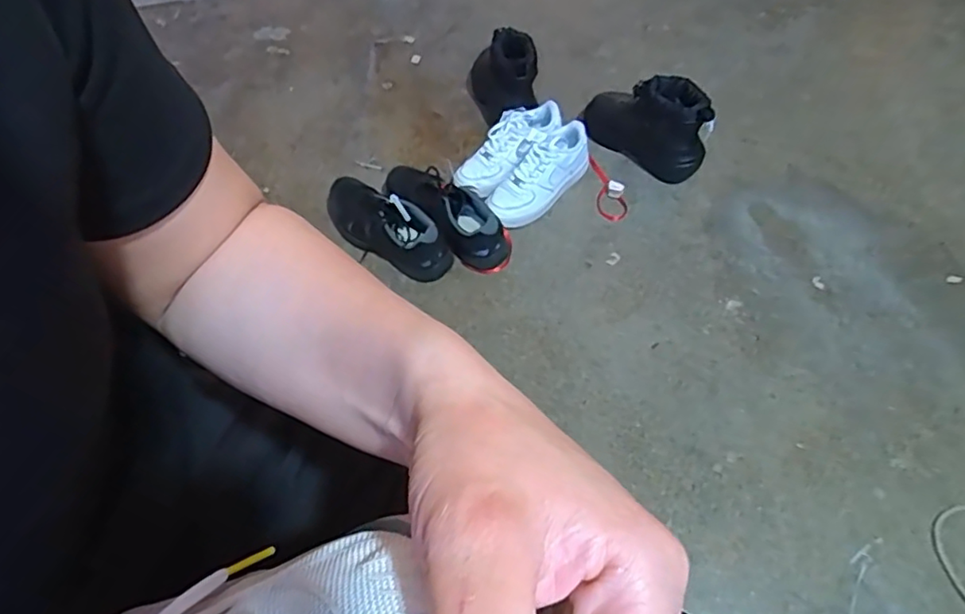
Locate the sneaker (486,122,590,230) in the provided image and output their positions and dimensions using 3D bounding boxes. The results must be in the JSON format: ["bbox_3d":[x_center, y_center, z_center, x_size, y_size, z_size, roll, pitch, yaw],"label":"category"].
[{"bbox_3d":[0.113,-0.253,1.175,0.242,0.101,0.085,-44,64,-8],"label":"sneaker"}]

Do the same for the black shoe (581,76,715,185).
[{"bbox_3d":[0.317,-0.366,1.187,0.267,0.170,0.093,30,63,21],"label":"black shoe"}]

